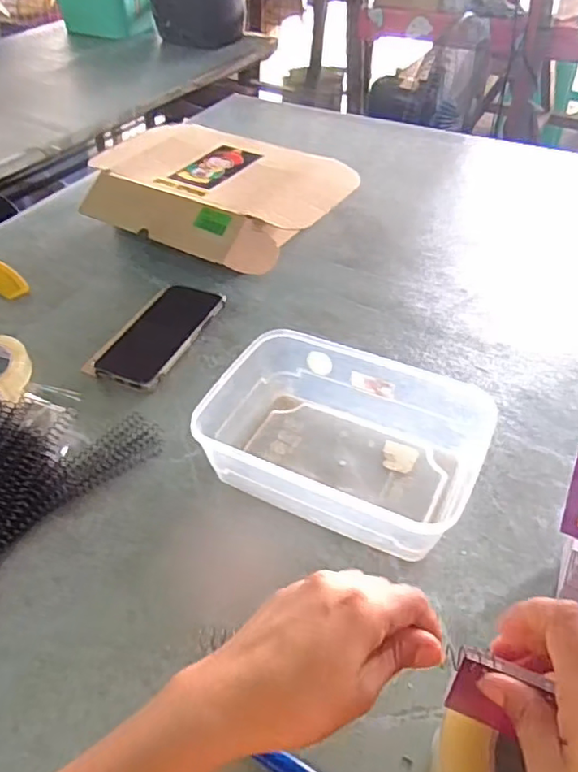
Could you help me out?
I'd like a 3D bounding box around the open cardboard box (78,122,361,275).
[{"bbox_3d":[-0.113,-0.282,0.869,0.376,0.084,0.270,27,52,27],"label":"open cardboard box"}]

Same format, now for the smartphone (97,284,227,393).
[{"bbox_3d":[-0.147,-0.061,0.681,0.082,0.014,0.167,17,47,19],"label":"smartphone"}]

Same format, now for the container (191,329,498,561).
[{"bbox_3d":[0.051,0.044,0.529,0.235,0.070,0.173,17,47,19],"label":"container"}]

